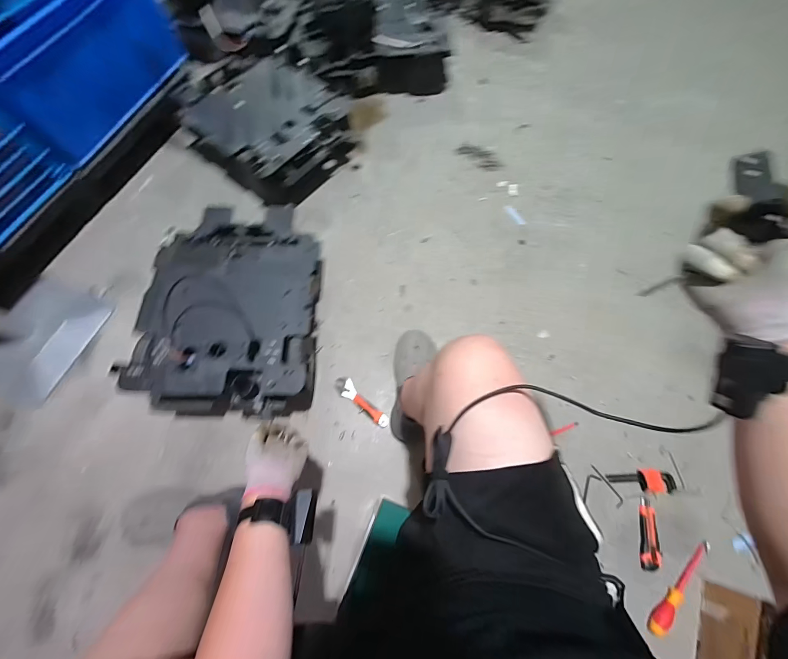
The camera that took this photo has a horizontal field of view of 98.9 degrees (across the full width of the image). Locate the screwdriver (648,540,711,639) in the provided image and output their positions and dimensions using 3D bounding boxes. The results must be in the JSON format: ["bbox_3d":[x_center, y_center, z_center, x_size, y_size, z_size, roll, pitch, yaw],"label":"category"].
[{"bbox_3d":[0.683,0.613,0.800,0.255,0.030,0.037,-37,75,-14],"label":"screwdriver"}]

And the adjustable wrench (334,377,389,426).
[{"bbox_3d":[-0.093,0.199,0.928,0.186,0.023,0.048,43,74,13],"label":"adjustable wrench"}]

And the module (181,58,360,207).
[{"bbox_3d":[-0.438,-0.723,1.207,0.507,0.167,0.426,42,74,13],"label":"module"}]

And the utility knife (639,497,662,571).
[{"bbox_3d":[0.641,0.513,0.845,0.041,0.026,0.158,15,70,4],"label":"utility knife"}]

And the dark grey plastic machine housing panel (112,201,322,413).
[{"bbox_3d":[-0.430,-0.059,0.946,0.425,0.185,0.575,2,70,-1],"label":"dark grey plastic machine housing panel"}]

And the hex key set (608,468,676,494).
[{"bbox_3d":[0.660,0.400,0.899,0.167,0.023,0.057,8,70,1],"label":"hex key set"}]

